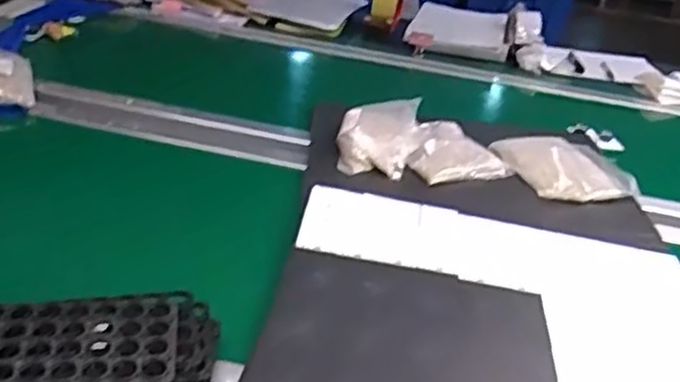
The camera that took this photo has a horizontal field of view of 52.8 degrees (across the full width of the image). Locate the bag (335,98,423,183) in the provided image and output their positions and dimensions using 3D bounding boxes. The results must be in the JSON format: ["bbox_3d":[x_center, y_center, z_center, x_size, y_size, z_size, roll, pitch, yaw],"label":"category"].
[{"bbox_3d":[0.060,-0.084,1.046,0.125,0.053,0.169,9,31,3],"label":"bag"}]

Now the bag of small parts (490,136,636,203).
[{"bbox_3d":[0.351,-0.041,1.052,0.188,0.030,0.168,-3,32,-16],"label":"bag of small parts"}]

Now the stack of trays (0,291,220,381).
[{"bbox_3d":[-0.227,0.147,0.602,0.227,0.055,0.121,1,31,-10],"label":"stack of trays"}]

